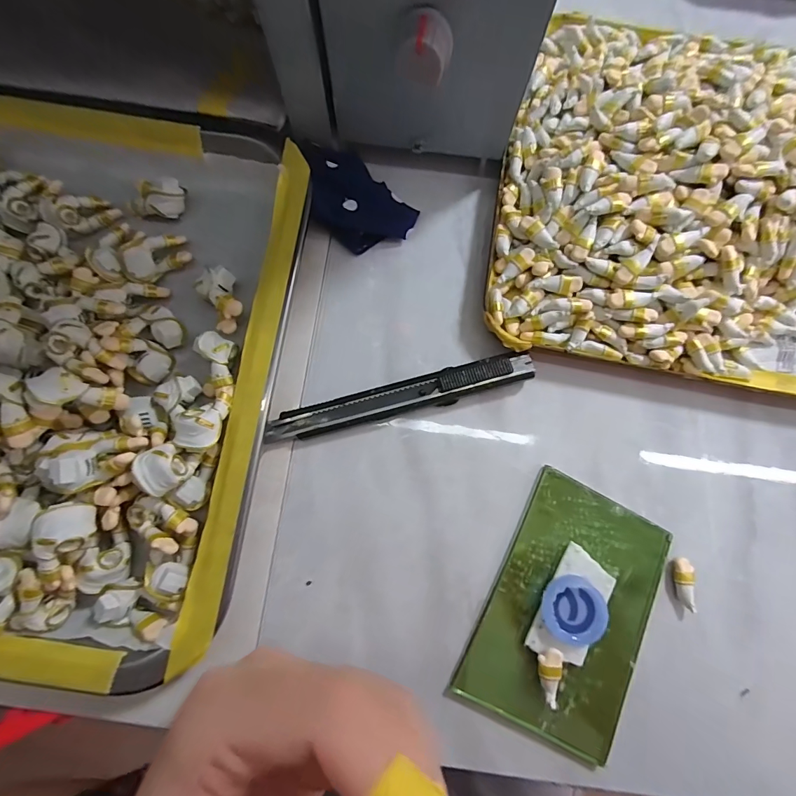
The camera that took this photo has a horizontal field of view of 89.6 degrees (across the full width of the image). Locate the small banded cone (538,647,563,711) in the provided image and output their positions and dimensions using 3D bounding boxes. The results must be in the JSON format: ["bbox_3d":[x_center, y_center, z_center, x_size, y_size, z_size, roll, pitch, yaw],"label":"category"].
[{"bbox_3d":[0.064,0.117,0.168,0.010,0.006,0.022,2,79,0],"label":"small banded cone"}]

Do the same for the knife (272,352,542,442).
[{"bbox_3d":[0.001,0.000,0.195,0.129,0.010,0.016,-13,79,-3],"label":"knife"}]

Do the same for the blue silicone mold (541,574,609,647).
[{"bbox_3d":[0.076,0.091,0.173,0.027,0.007,0.026,0,79,-1],"label":"blue silicone mold"}]

